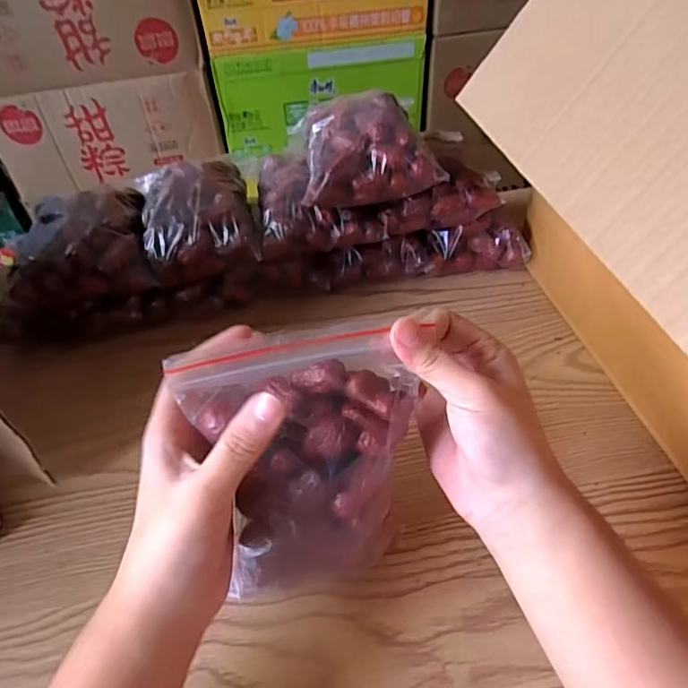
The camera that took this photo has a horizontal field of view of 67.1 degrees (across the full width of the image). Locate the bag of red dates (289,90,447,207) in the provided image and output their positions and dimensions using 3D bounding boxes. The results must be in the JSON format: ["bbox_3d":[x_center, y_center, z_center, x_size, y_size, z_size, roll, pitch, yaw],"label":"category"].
[{"bbox_3d":[0.019,-0.177,0.473,0.115,0.060,0.121,-6,45,-3],"label":"bag of red dates"}]

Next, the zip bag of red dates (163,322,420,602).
[{"bbox_3d":[-0.016,0.072,0.301,0.116,0.154,0.082,-11,46,-8],"label":"zip bag of red dates"}]

